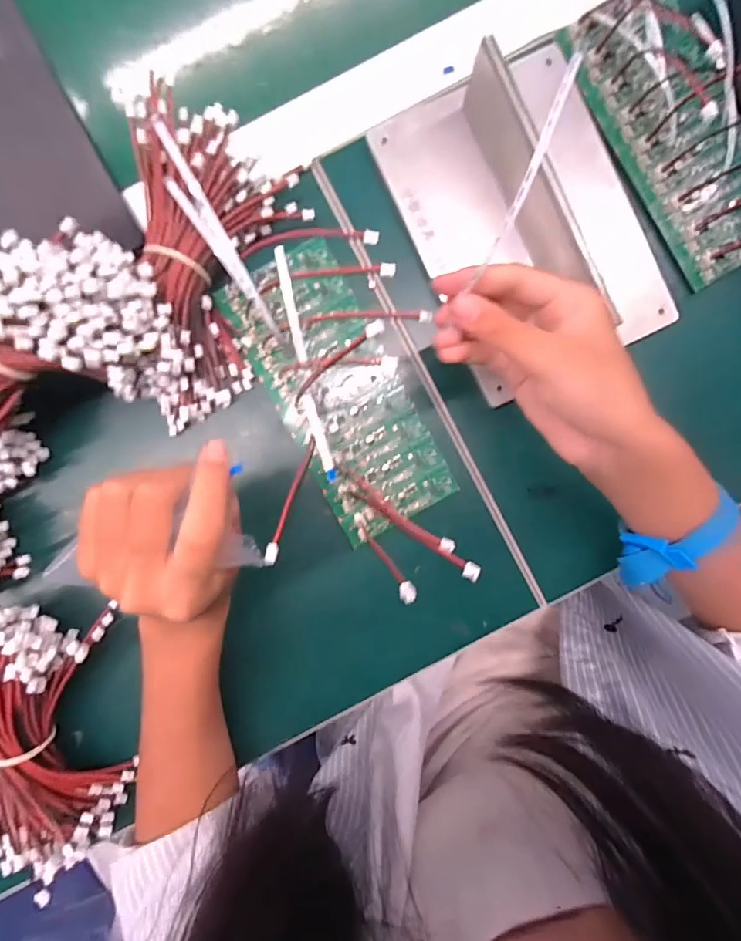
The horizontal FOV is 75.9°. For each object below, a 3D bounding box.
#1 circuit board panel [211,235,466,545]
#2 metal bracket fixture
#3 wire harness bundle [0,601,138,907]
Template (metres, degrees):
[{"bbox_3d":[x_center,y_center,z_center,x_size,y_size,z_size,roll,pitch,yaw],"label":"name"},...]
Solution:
[{"bbox_3d":[-0.020,-0.055,0.325,0.084,0.005,0.193,-28,94,-3],"label":"circuit board panel"},{"bbox_3d":[0.106,-0.164,0.298,0.144,0.068,0.199,-25,93,-3],"label":"metal bracket fixture"},{"bbox_3d":[-0.219,0.169,0.303,0.086,0.042,0.168,-2,92,-4],"label":"wire harness bundle"}]

